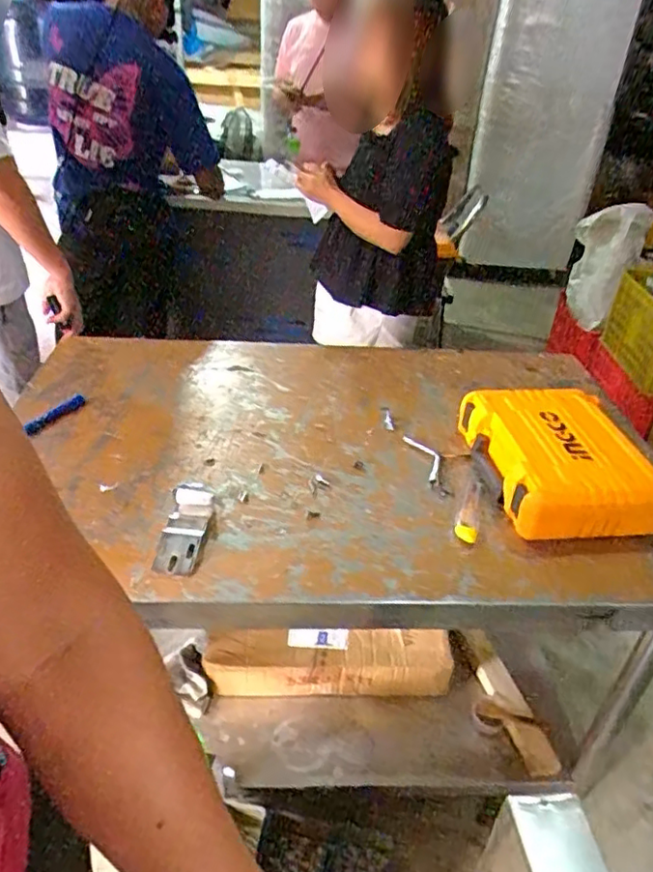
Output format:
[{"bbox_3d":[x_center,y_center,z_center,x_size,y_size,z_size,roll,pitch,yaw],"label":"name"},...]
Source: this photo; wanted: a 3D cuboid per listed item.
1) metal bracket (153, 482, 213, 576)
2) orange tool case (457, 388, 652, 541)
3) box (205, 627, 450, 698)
[{"bbox_3d":[-0.204,0.128,0.878,0.059,0.022,0.168,4,35,-1],"label":"metal bracket"},{"bbox_3d":[0.378,0.040,0.996,0.234,0.107,0.306,-2,35,-10],"label":"orange tool case"},{"bbox_3d":[0.002,0.500,1.327,0.509,0.147,0.101,3,35,-3],"label":"box"}]

